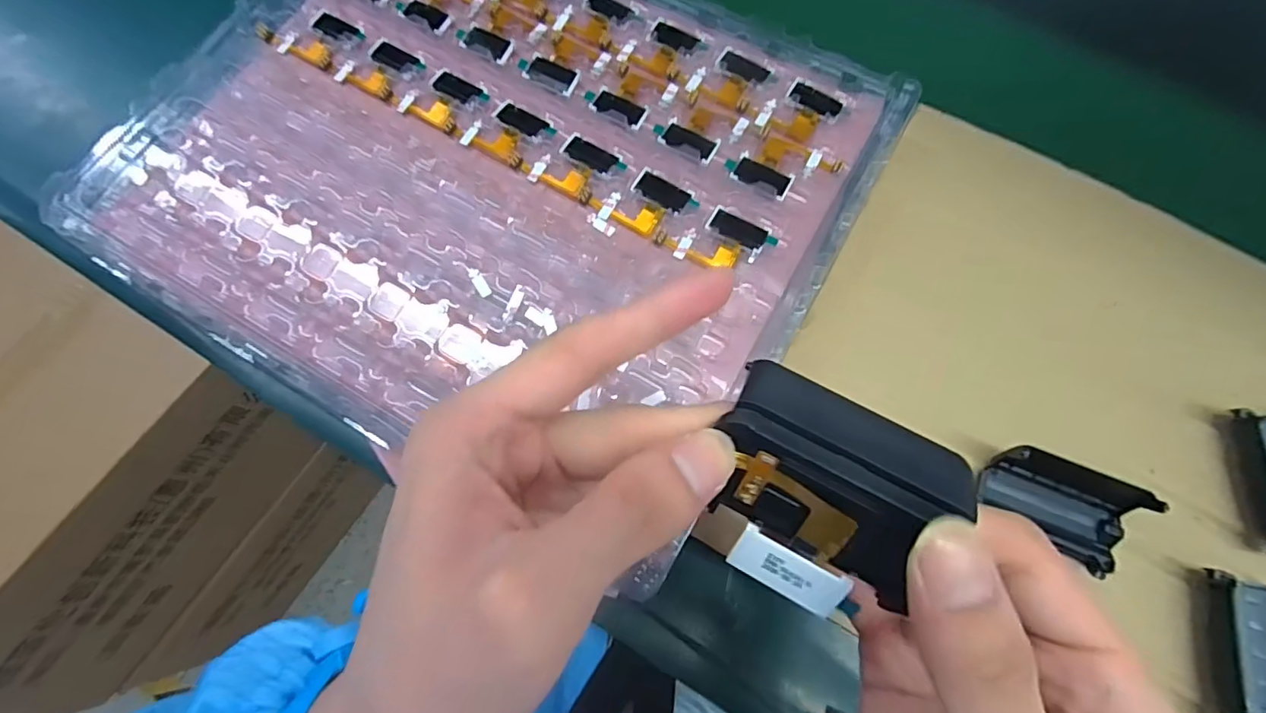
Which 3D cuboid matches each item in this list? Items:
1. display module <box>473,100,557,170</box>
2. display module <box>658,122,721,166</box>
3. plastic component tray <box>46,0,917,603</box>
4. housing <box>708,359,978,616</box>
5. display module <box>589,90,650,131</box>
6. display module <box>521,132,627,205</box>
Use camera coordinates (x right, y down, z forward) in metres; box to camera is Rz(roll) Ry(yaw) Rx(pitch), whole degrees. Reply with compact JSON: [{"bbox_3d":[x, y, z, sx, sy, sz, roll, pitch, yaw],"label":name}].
[{"bbox_3d":[-0.067,-0.126,0.307,0.036,0.004,0.033,34,77,10],"label":"display module"},{"bbox_3d":[0.031,-0.120,0.305,0.031,0.004,0.015,30,76,9],"label":"display module"},{"bbox_3d":[-0.075,-0.107,0.304,0.368,0.016,0.299,29,76,9],"label":"plastic component tray"},{"bbox_3d":[0.054,0.031,0.148,0.063,0.015,0.044,30,76,9],"label":"housing"},{"bbox_3d":[-0.008,-0.142,0.312,0.031,0.004,0.017,28,76,9],"label":"display module"},{"bbox_3d":[-0.032,-0.104,0.301,0.044,0.004,0.038,36,77,11],"label":"display module"}]

